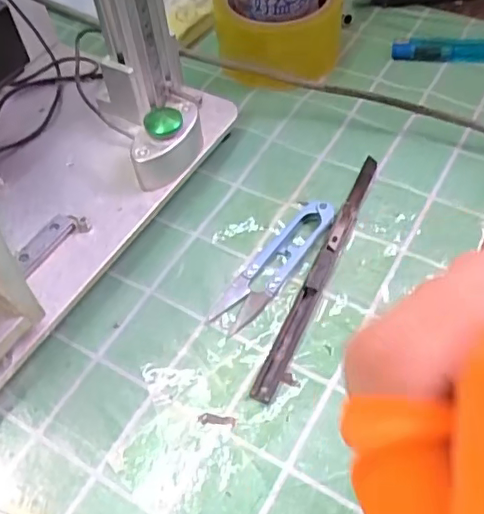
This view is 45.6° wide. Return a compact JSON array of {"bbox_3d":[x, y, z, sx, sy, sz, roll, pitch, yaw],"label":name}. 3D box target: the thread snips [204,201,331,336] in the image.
[{"bbox_3d":[0.020,0.002,0.335,0.024,0.009,0.100,29,61,24],"label":"thread snips"}]

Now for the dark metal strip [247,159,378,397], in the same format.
[{"bbox_3d":[0.048,0.003,0.333,0.016,0.007,0.179,18,57,17],"label":"dark metal strip"}]

